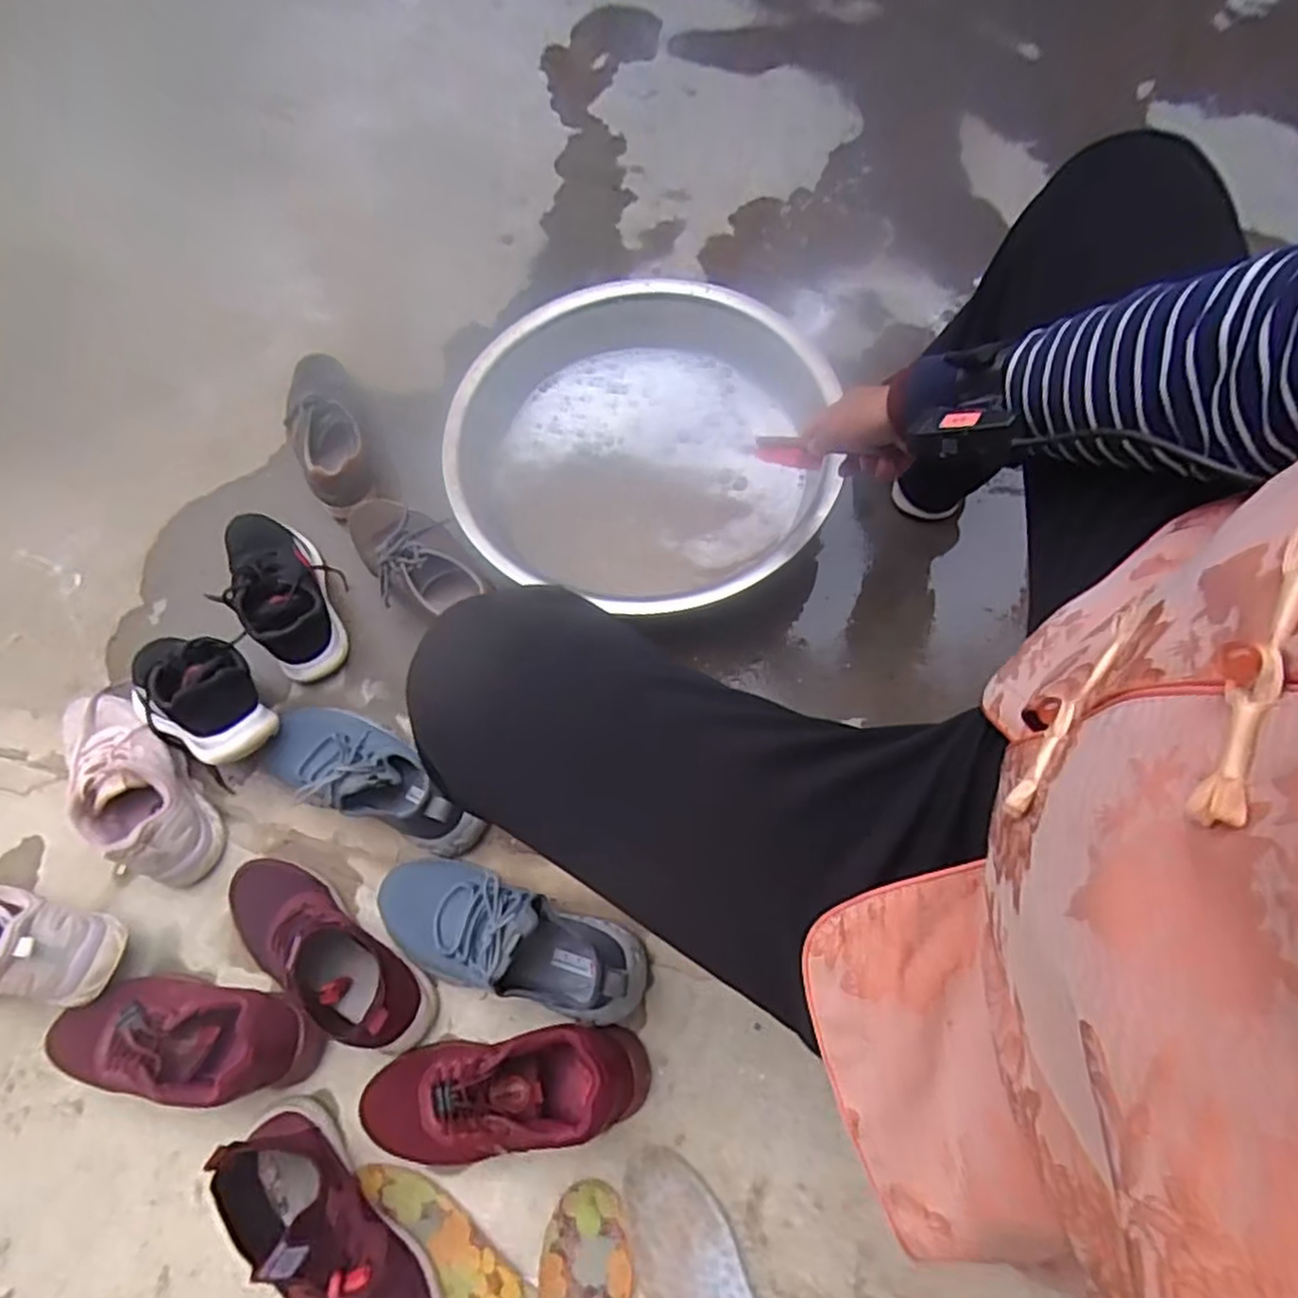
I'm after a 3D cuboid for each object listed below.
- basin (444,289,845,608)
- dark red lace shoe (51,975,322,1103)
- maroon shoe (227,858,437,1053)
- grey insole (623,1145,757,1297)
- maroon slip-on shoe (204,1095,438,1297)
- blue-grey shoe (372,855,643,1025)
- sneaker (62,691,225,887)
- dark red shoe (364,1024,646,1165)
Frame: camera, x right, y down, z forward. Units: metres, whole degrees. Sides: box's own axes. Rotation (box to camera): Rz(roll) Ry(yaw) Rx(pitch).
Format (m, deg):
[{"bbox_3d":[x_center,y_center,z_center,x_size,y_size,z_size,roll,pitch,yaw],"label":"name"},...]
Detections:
[{"bbox_3d":[-0.002,-0.233,0.880,0.437,0.115,0.435,8,69,8],"label":"basin"},{"bbox_3d":[-0.442,0.366,0.694,0.252,0.105,0.094,4,66,6],"label":"dark red lace shoe"},{"bbox_3d":[-0.324,0.293,0.706,0.245,0.098,0.091,33,72,17],"label":"maroon shoe"},{"bbox_3d":[0.056,0.558,0.615,0.082,0.006,0.248,-30,66,-10],"label":"grey insole"},{"bbox_3d":[-0.267,0.498,0.606,0.091,0.109,0.244,-39,69,-13],"label":"maroon slip-on shoe"},{"bbox_3d":[-0.141,0.277,0.694,0.271,0.121,0.101,18,68,11],"label":"blue-grey shoe"},{"bbox_3d":[-0.562,0.141,0.797,0.097,0.104,0.256,-37,69,-12],"label":"sneaker"},{"bbox_3d":[-0.133,0.395,0.646,0.259,0.088,0.100,-7,66,1],"label":"dark red shoe"}]

